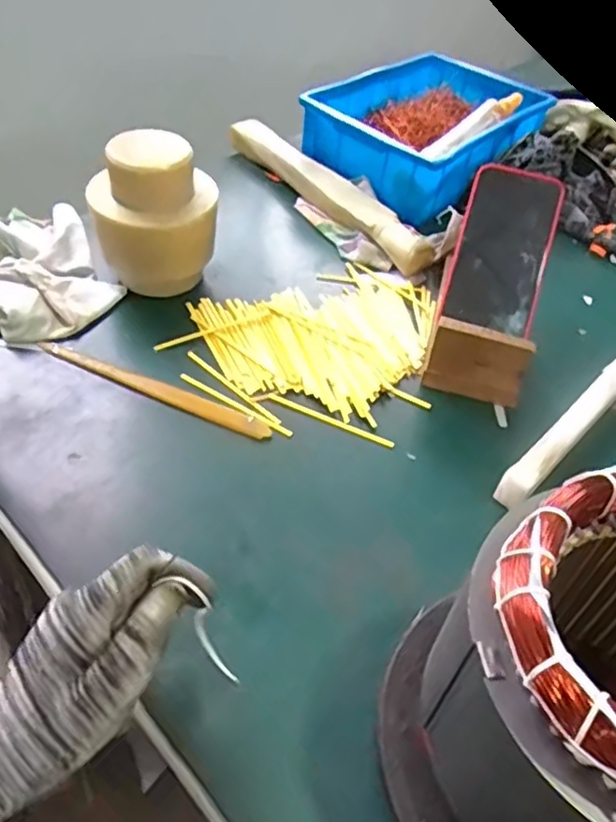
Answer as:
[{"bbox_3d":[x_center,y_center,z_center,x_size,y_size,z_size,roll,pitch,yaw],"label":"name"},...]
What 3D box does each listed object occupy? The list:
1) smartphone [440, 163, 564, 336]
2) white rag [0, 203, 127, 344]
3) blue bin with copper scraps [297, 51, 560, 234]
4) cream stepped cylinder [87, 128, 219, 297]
[{"bbox_3d":[0.177,-0.147,0.580,0.080,0.143,0.012,16,4,12],"label":"smartphone"},{"bbox_3d":[-0.259,-0.133,0.596,0.131,0.035,0.180,-22,53,-25],"label":"white rag"},{"bbox_3d":[0.149,-0.351,0.806,0.205,0.091,0.280,34,52,23],"label":"blue bin with copper scraps"},{"bbox_3d":[-0.134,-0.167,0.572,0.102,0.127,0.084,-11,49,-17],"label":"cream stepped cylinder"}]

